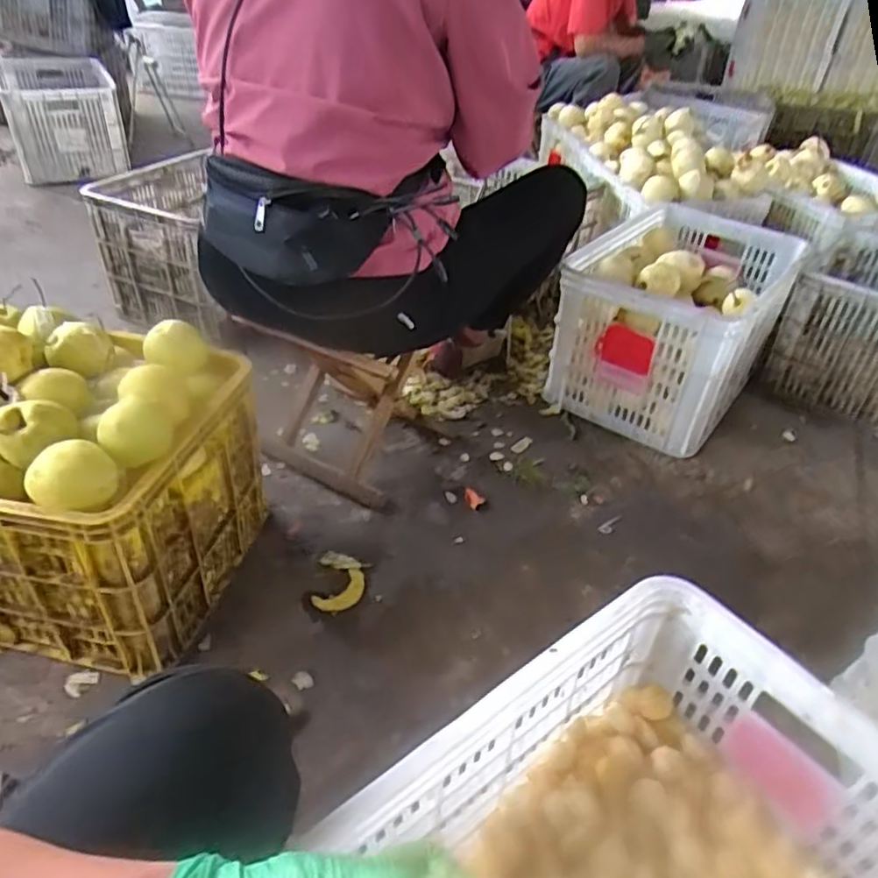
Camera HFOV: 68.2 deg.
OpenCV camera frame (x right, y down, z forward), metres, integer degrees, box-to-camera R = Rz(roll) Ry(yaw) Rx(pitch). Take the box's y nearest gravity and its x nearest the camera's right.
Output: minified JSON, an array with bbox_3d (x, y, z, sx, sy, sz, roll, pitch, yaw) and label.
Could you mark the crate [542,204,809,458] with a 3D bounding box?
[{"bbox_3d":[0.527,-0.278,1.453,0.374,0.288,0.584,26,44,26],"label":"crate"}]

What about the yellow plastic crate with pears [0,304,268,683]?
[{"bbox_3d":[-0.562,0.043,0.900,0.518,0.373,0.344,8,39,7],"label":"yellow plastic crate with pears"}]

